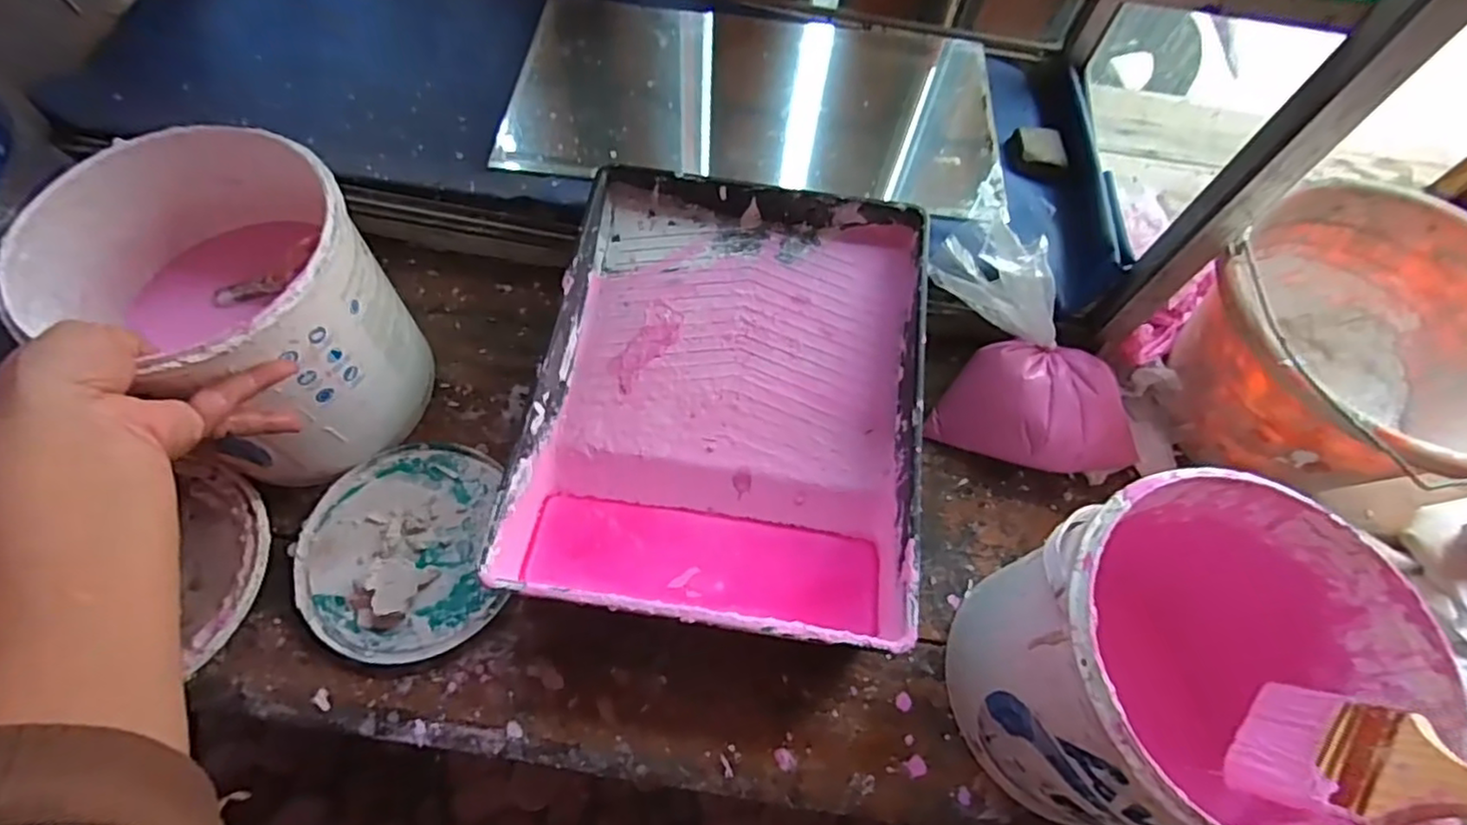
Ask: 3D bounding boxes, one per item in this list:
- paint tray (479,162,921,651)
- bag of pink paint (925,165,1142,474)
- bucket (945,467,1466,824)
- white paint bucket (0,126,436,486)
[{"bbox_3d":[-0.002,-0.014,0.519,0.280,0.086,0.354,9,64,1],"label":"paint tray"},{"bbox_3d":[0.231,-0.047,0.523,0.138,0.127,0.232,-37,71,-19],"label":"bag of pink paint"},{"bbox_3d":[0.246,0.151,0.389,0.177,0.180,0.174,1,64,-3],"label":"bucket"},{"bbox_3d":[-0.326,-0.062,0.458,0.181,0.176,0.159,34,67,13],"label":"white paint bucket"}]

